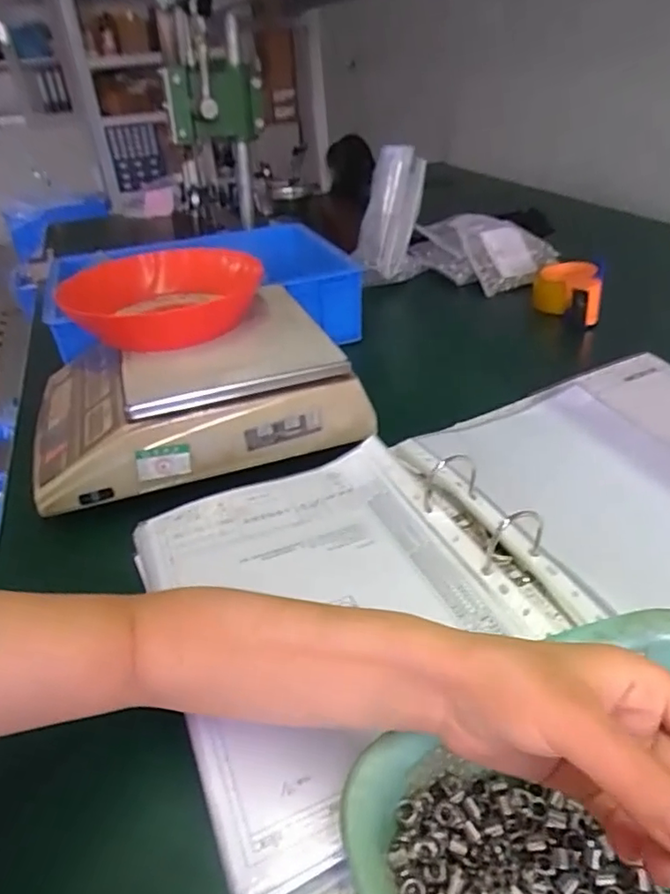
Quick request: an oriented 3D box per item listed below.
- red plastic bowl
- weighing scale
[{"bbox_3d":[-0.176,-0.156,0.631,0.195,0.056,0.195,-4,34,2],"label":"red plastic bowl"},{"bbox_3d":[-0.163,-0.068,0.663,0.332,0.106,0.265,-15,35,-15],"label":"weighing scale"}]

